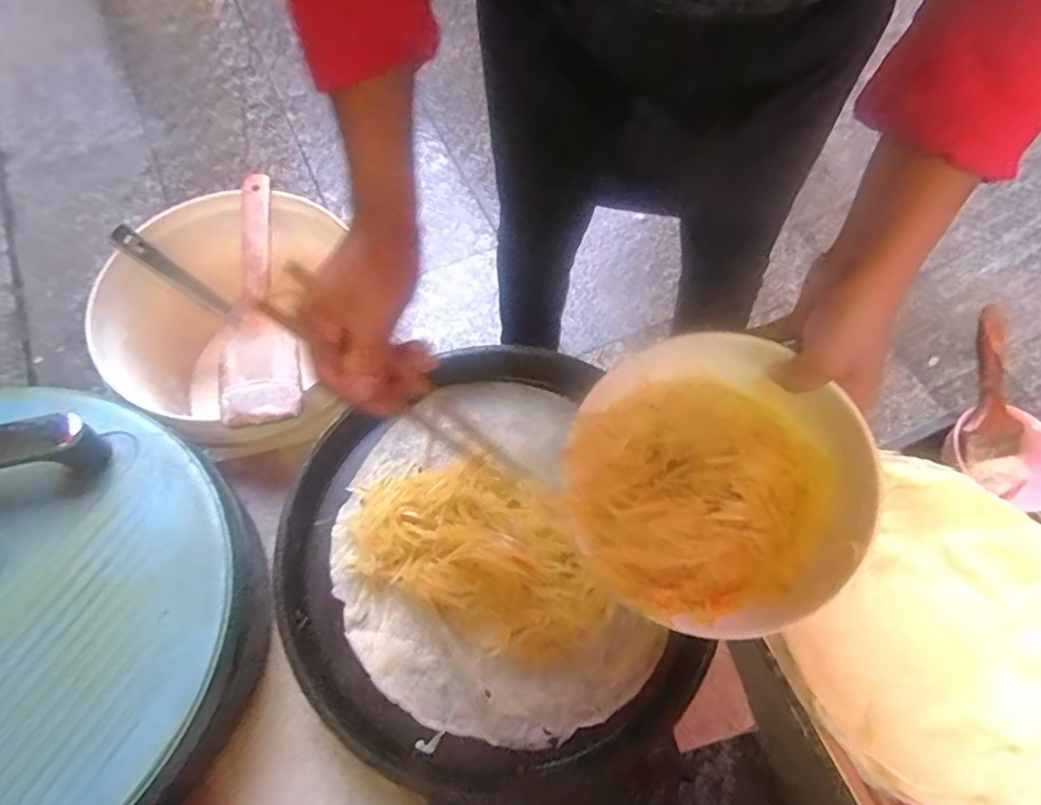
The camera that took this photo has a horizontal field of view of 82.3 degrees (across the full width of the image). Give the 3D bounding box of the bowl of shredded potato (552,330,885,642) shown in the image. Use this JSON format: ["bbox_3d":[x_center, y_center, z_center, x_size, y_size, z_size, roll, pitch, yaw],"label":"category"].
[{"bbox_3d":[0.132,0.050,0.420,0.204,0.070,0.204,-1,75,4],"label":"bowl of shredded potato"}]

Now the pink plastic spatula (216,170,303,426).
[{"bbox_3d":[-0.252,-0.106,0.559,0.066,0.014,0.272,-13,67,-7],"label":"pink plastic spatula"}]

